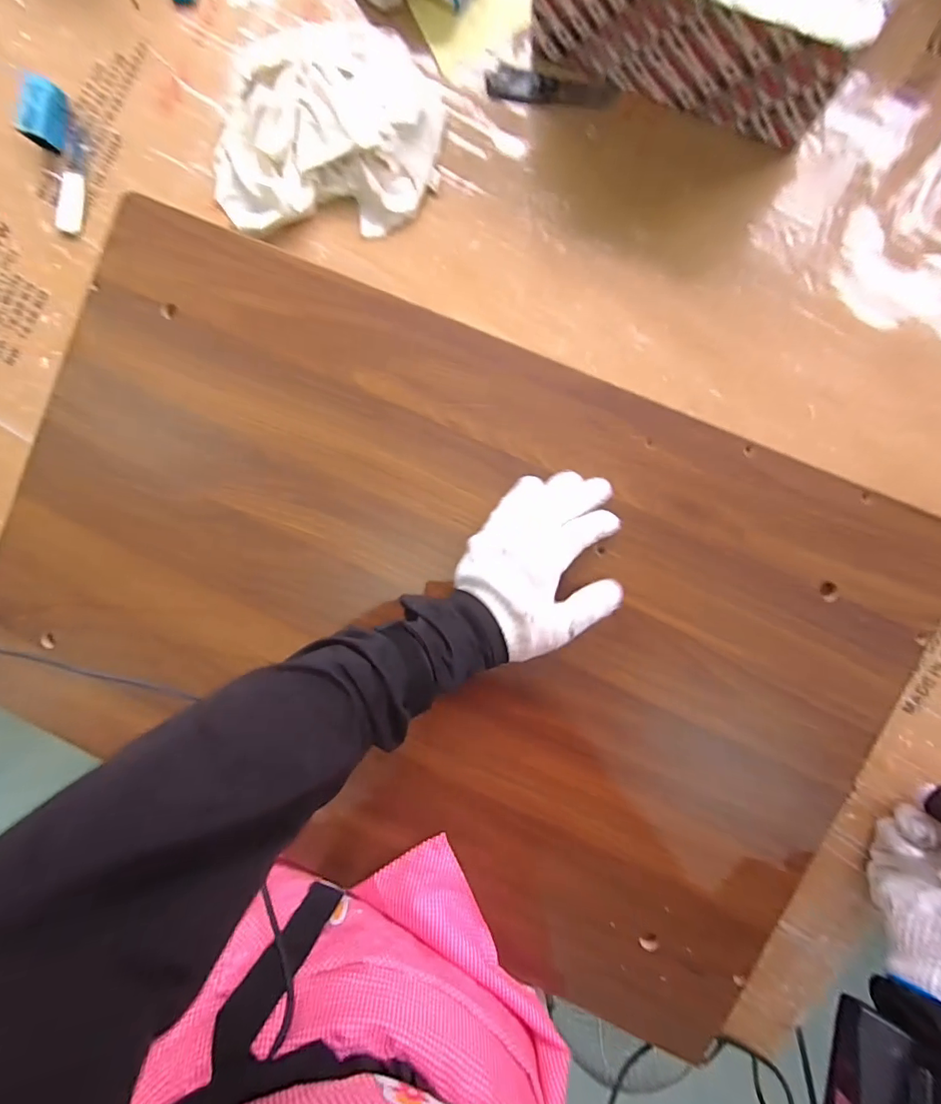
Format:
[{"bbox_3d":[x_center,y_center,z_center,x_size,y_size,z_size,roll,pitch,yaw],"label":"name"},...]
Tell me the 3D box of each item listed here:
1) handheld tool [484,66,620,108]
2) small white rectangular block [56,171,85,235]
[{"bbox_3d":[0.068,-0.388,0.396,0.109,0.013,0.018,14,95,5],"label":"handheld tool"},{"bbox_3d":[-0.377,-0.329,0.444,0.024,0.005,0.054,12,94,5],"label":"small white rectangular block"}]

